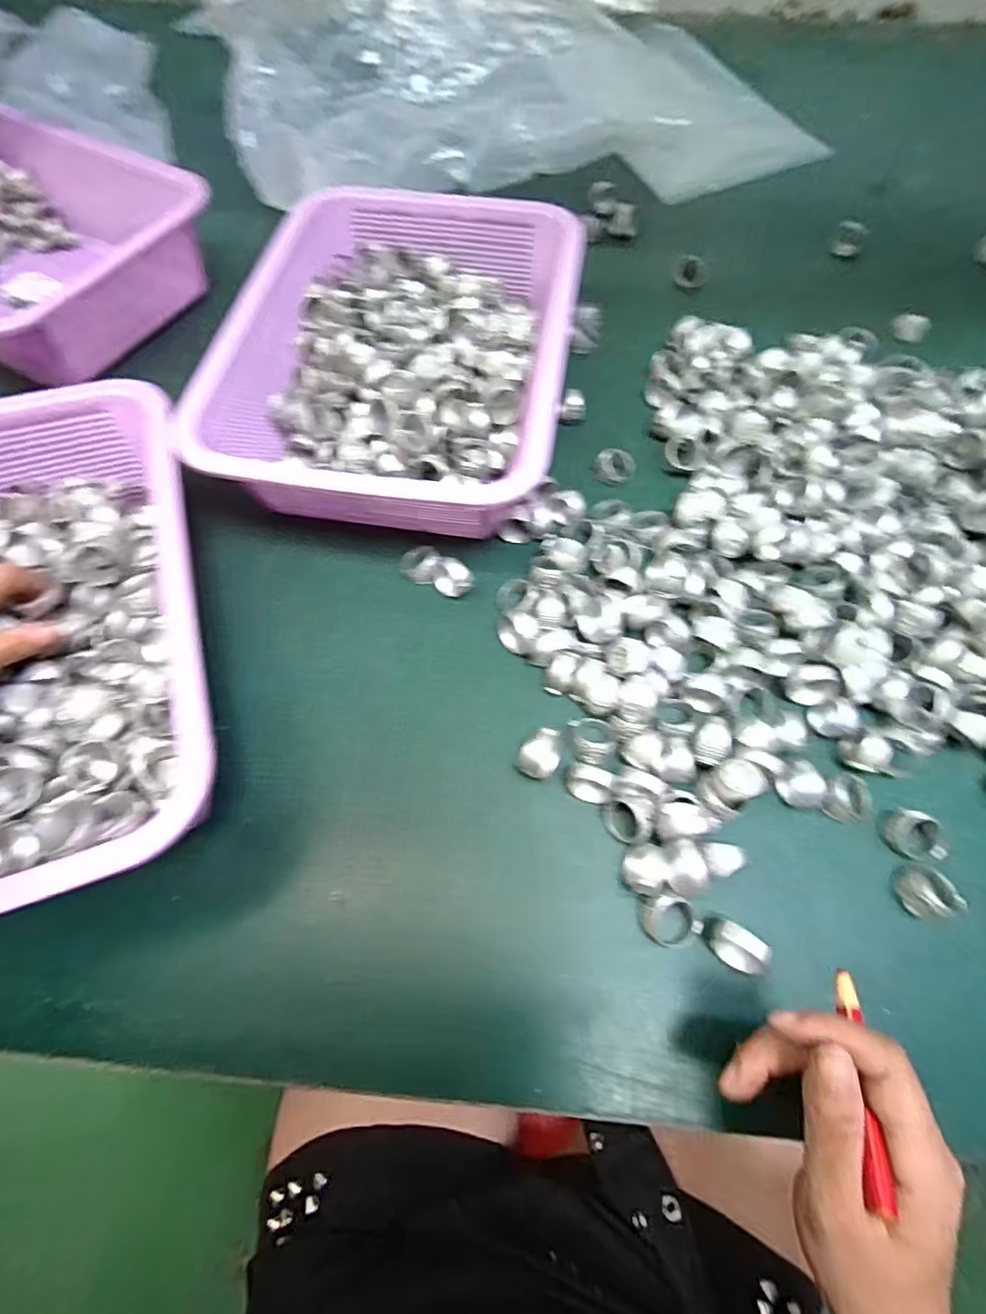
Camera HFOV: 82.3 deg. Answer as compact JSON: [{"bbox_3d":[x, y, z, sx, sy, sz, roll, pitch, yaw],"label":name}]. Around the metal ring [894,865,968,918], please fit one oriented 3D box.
[{"bbox_3d":[0.222,0.117,0.285,0.027,0.017,0.023,-8,67,-5],"label":"metal ring"}]

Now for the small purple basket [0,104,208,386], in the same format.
[{"bbox_3d":[-0.403,-0.341,0.477,0.282,0.086,0.215,30,69,14],"label":"small purple basket"}]

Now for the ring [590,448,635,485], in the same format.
[{"bbox_3d":[0.088,-0.139,0.413,0.028,0.013,0.024,24,68,8],"label":"ring"}]

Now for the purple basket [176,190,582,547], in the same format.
[{"bbox_3d":[-0.062,-0.224,0.411,0.223,0.071,0.296,9,67,2],"label":"purple basket"}]

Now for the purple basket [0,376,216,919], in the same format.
[{"bbox_3d":[-0.269,-0.013,0.301,0.224,0.071,0.305,-16,68,-9],"label":"purple basket"}]

